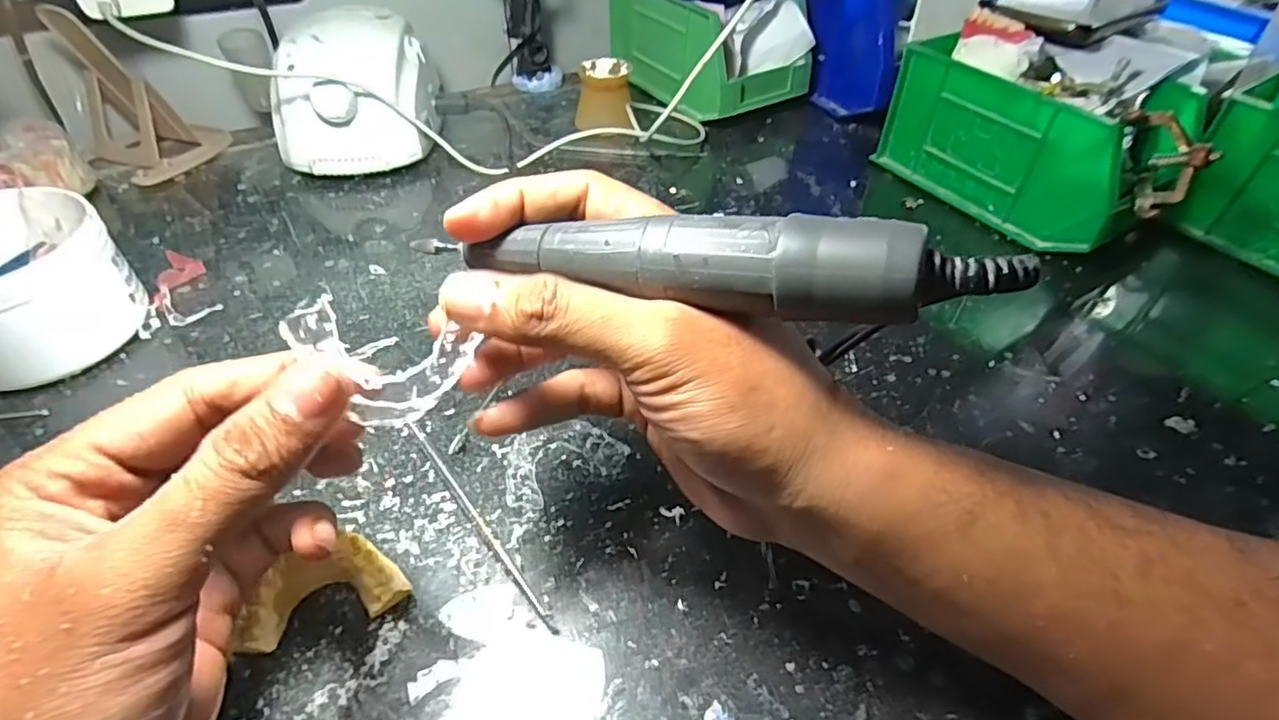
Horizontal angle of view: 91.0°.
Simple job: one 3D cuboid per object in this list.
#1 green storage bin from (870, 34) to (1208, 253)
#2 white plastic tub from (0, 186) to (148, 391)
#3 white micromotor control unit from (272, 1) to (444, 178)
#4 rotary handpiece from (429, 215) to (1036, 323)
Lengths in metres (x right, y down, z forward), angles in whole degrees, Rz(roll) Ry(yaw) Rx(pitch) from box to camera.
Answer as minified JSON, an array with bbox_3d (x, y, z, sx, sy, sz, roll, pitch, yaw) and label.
[{"bbox_3d":[0.267,-0.151,0.431,0.097,0.091,0.167,-23,50,-23],"label":"green storage bin"},{"bbox_3d":[-0.313,-0.038,0.317,0.072,0.067,0.088,34,53,28],"label":"white plastic tub"},{"bbox_3d":[-0.208,-0.200,0.471,0.098,0.084,0.120,-2,45,-4],"label":"white micromotor control unit"},{"bbox_3d":[0.011,-0.029,0.182,0.173,0.021,0.019,8,44,25],"label":"rotary handpiece"}]

